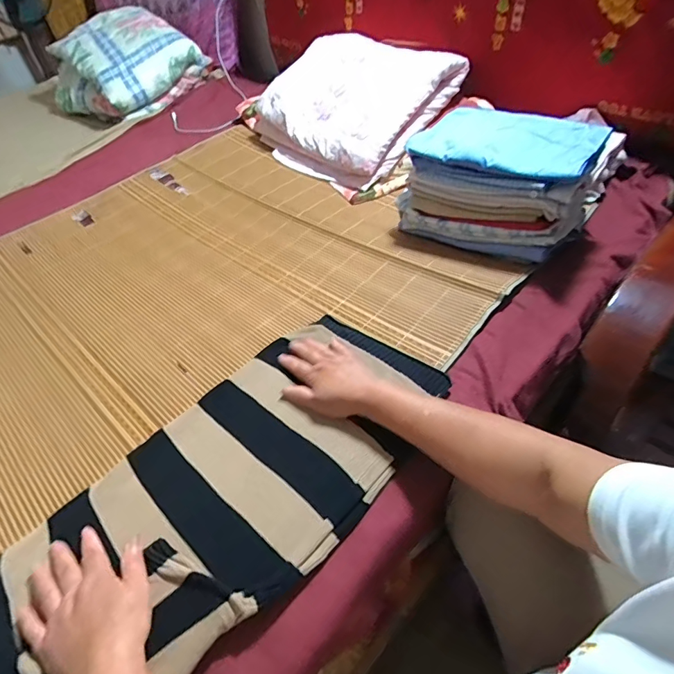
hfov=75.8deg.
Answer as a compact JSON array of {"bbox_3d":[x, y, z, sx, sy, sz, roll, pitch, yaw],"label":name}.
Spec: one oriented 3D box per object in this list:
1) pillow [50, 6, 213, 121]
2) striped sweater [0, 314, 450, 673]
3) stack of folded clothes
[{"bbox_3d":[-0.715,-0.943,1.476,0.390,0.217,0.436,24,54,26],"label":"pillow"},{"bbox_3d":[-0.126,0.172,0.513,0.269,0.029,0.585,31,56,31],"label":"striped sweater"},{"bbox_3d":[0.284,-0.274,0.774,0.289,0.195,0.192,30,57,30],"label":"stack of folded clothes"}]

